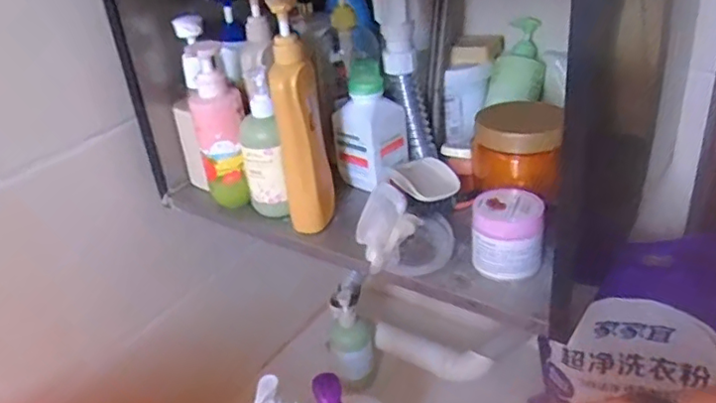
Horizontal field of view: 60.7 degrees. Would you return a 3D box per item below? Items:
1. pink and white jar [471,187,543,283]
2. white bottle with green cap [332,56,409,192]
[{"bbox_3d":[0.153,0.030,0.626,0.067,0.068,0.072,4,31,17],"label":"pink and white jar"},{"bbox_3d":[0.013,-0.102,0.803,0.077,0.149,0.070,15,36,32],"label":"white bottle with green cap"}]

